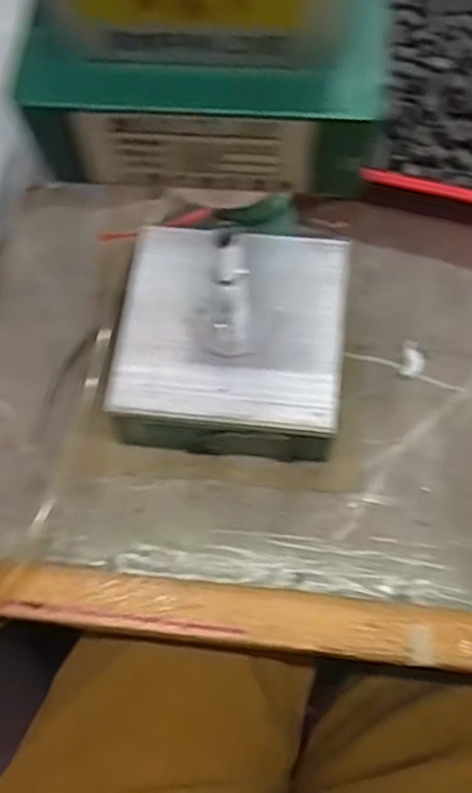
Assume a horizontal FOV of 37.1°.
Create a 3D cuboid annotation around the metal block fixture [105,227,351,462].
[{"bbox_3d":[-0.001,-0.031,0.406,0.128,0.055,0.123,7,69,-2],"label":"metal block fixture"}]

